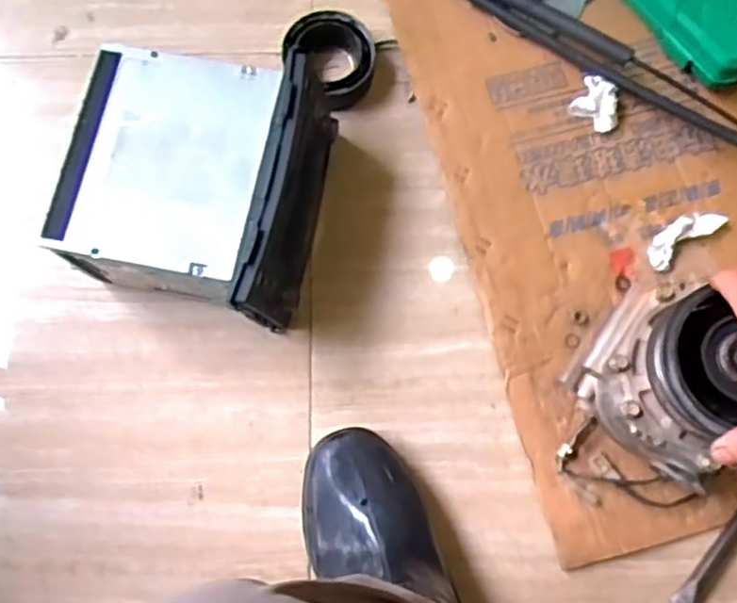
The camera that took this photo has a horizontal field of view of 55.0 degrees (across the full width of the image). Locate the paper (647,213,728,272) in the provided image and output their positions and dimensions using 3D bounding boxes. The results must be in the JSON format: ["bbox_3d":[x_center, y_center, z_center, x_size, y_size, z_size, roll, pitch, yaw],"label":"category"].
[{"bbox_3d":[0.278,-0.059,0.626,0.076,0.018,0.029,-36,80,-7],"label":"paper"}]

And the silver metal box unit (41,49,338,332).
[{"bbox_3d":[-0.140,-0.097,0.586,0.192,0.123,0.200,11,78,3],"label":"silver metal box unit"}]

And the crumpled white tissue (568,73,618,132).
[{"bbox_3d":[0.210,-0.180,0.646,0.043,0.019,0.044,29,79,6],"label":"crumpled white tissue"}]

